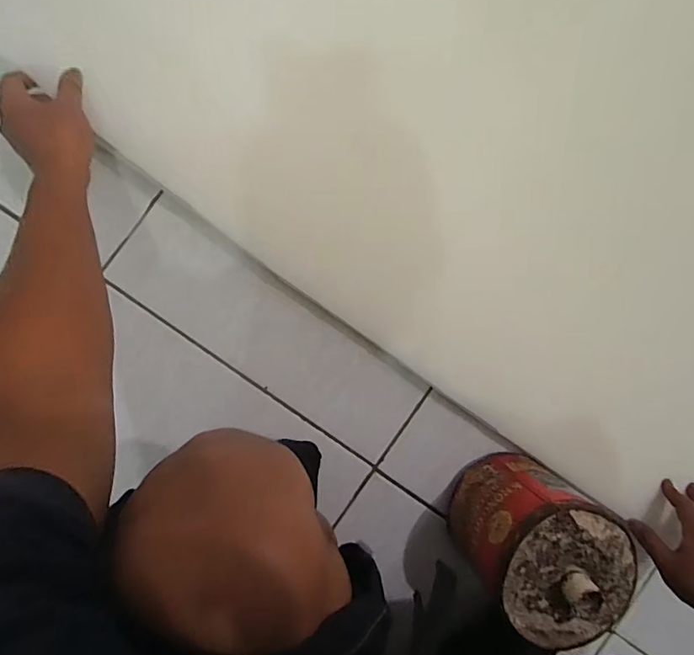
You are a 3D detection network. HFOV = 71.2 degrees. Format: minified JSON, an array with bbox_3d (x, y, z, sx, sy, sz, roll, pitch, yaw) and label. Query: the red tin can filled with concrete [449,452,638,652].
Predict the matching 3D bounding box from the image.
[{"bbox_3d":[0.208,0.241,0.542,0.135,0.184,0.142,0,93,-8],"label":"red tin can filled with concrete"}]

